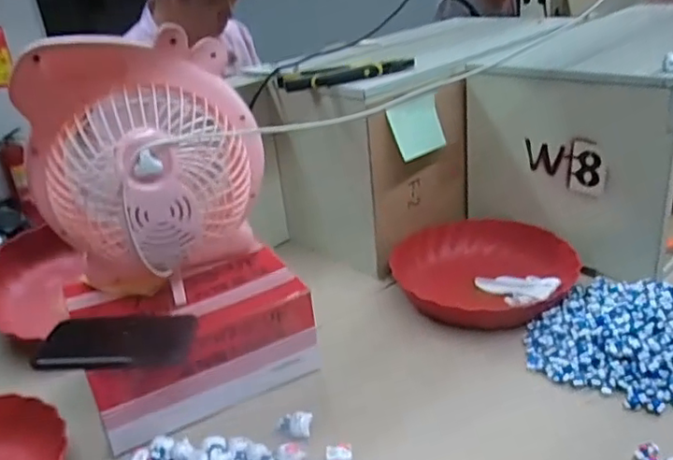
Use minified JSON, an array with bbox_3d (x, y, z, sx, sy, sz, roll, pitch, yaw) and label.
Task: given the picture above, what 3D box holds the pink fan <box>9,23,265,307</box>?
[{"bbox_3d":[-0.191,-0.056,0.639,0.227,0.276,0.119,-15,27,-17],"label":"pink fan"}]

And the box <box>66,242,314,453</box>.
[{"bbox_3d":[-0.164,0.117,0.698,0.241,0.099,0.181,-17,28,-21],"label":"box"}]

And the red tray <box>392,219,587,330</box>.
[{"bbox_3d":[0.207,0.054,0.850,0.234,0.046,0.253,-9,26,-5],"label":"red tray"}]

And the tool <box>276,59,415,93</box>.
[{"bbox_3d":[0.016,-0.217,0.828,0.196,0.020,0.035,-16,27,-18],"label":"tool"}]

